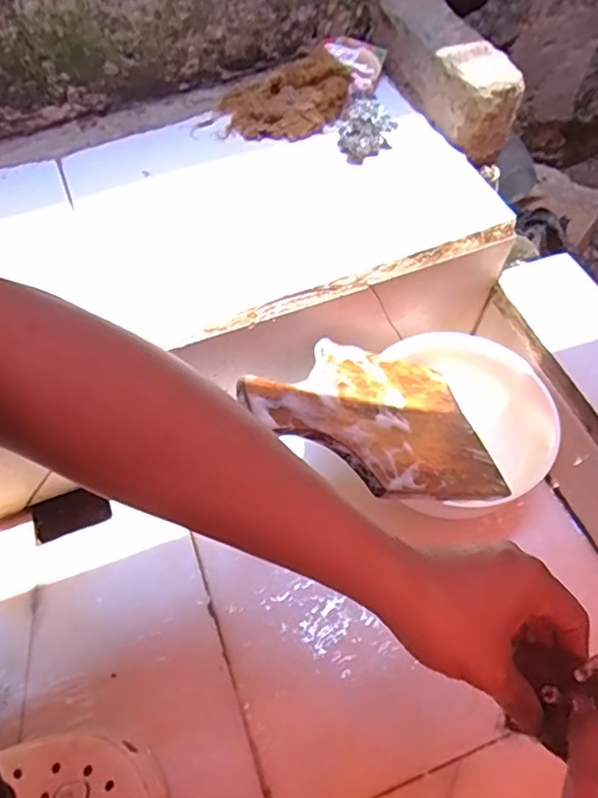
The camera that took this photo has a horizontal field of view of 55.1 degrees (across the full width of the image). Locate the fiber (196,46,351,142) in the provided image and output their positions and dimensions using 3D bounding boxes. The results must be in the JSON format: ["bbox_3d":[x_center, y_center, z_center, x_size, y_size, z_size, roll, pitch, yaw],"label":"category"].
[{"bbox_3d":[-0.025,-0.338,0.641,0.155,0.060,0.096,-14,58,-8],"label":"fiber"}]

